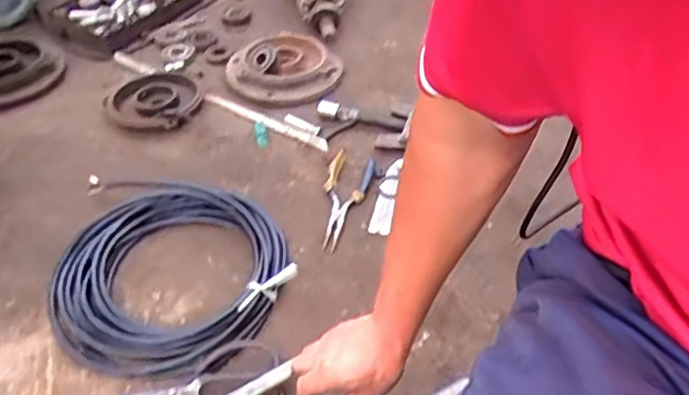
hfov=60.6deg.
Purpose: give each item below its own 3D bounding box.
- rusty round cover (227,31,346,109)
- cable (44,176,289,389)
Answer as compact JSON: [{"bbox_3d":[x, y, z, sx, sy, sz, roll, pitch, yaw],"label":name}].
[{"bbox_3d":[-0.117,-0.248,1.119,0.209,0.070,0.182,-24,46,-22],"label":"rusty round cover"},{"bbox_3d":[-0.245,0.100,0.838,0.312,0.063,0.317,-1,41,1],"label":"cable"}]

